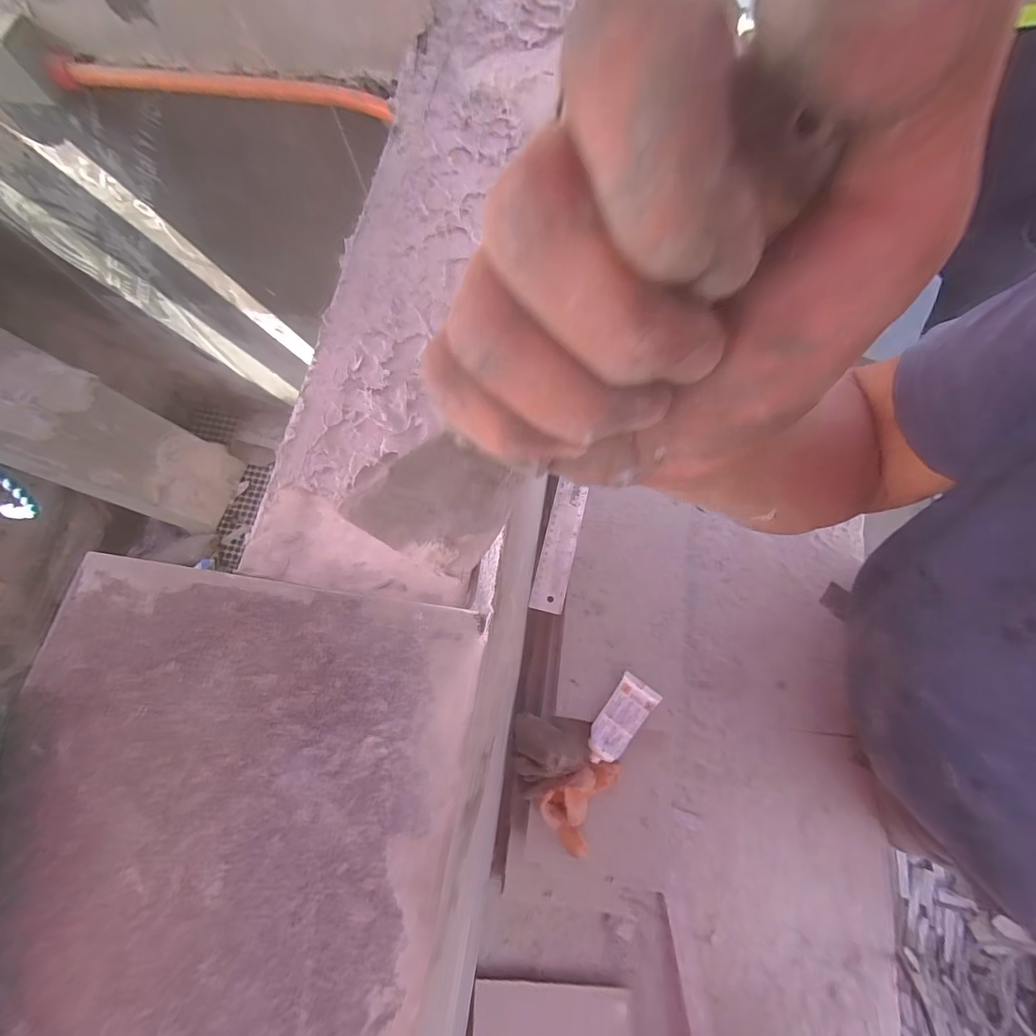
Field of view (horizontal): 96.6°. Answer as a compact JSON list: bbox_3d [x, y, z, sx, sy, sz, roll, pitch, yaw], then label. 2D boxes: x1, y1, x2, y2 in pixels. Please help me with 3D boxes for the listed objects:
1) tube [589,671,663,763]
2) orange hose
[{"bbox_3d":[0.109,0.218,0.495,0.042,0.013,0.095,37,77,14],"label":"tube"},{"bbox_3d":[-0.384,-0.555,0.592,0.466,0.029,0.026,11,72,6],"label":"orange hose"}]

